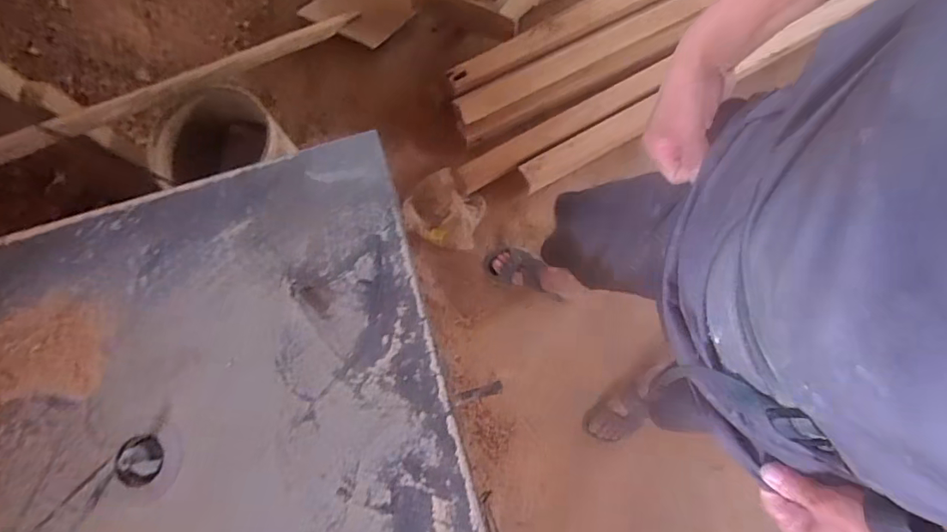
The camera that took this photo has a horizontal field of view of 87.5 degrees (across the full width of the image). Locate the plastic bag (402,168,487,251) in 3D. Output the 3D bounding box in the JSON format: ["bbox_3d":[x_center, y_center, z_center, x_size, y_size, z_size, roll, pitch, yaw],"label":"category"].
[{"bbox_3d":[-0.078,-0.155,1.426,0.220,0.025,0.198,37,78,12],"label":"plastic bag"}]

